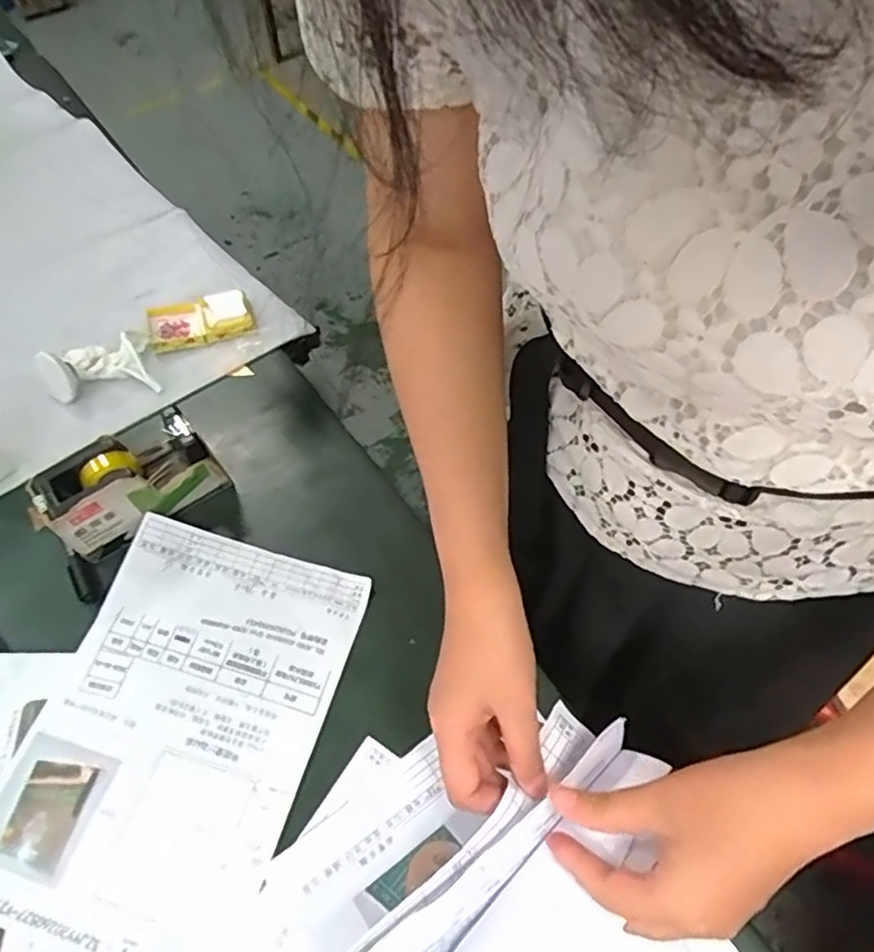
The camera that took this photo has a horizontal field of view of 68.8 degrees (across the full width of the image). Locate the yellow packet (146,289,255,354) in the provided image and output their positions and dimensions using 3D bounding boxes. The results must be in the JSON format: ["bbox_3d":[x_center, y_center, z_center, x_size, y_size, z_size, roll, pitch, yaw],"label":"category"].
[{"bbox_3d":[-0.253,-0.166,0.682,0.105,0.024,0.056,-18,59,-10],"label":"yellow packet"}]

